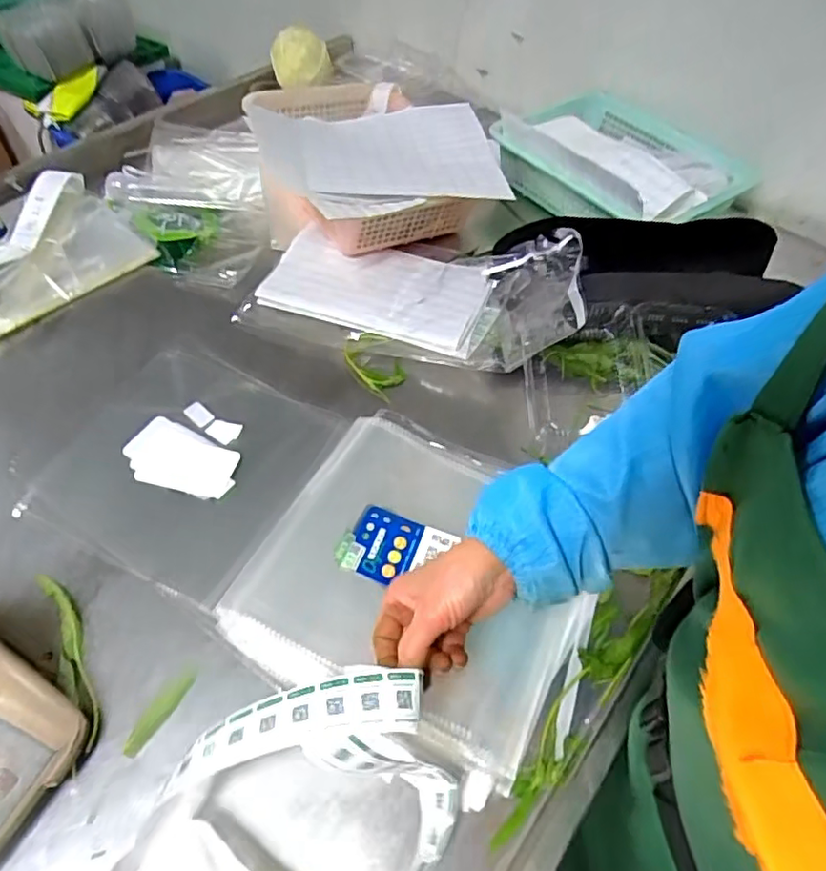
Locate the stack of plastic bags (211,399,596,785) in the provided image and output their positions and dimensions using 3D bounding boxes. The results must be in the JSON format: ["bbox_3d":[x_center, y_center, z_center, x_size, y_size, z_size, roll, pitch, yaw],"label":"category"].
[{"bbox_3d":[0.008,0.126,0.586,0.328,0.030,0.299,20,53,14],"label":"stack of plastic bags"}]

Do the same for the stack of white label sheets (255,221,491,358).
[{"bbox_3d":[-0.052,-0.223,0.855,0.310,0.019,0.196,17,53,12],"label":"stack of white label sheets"}]

